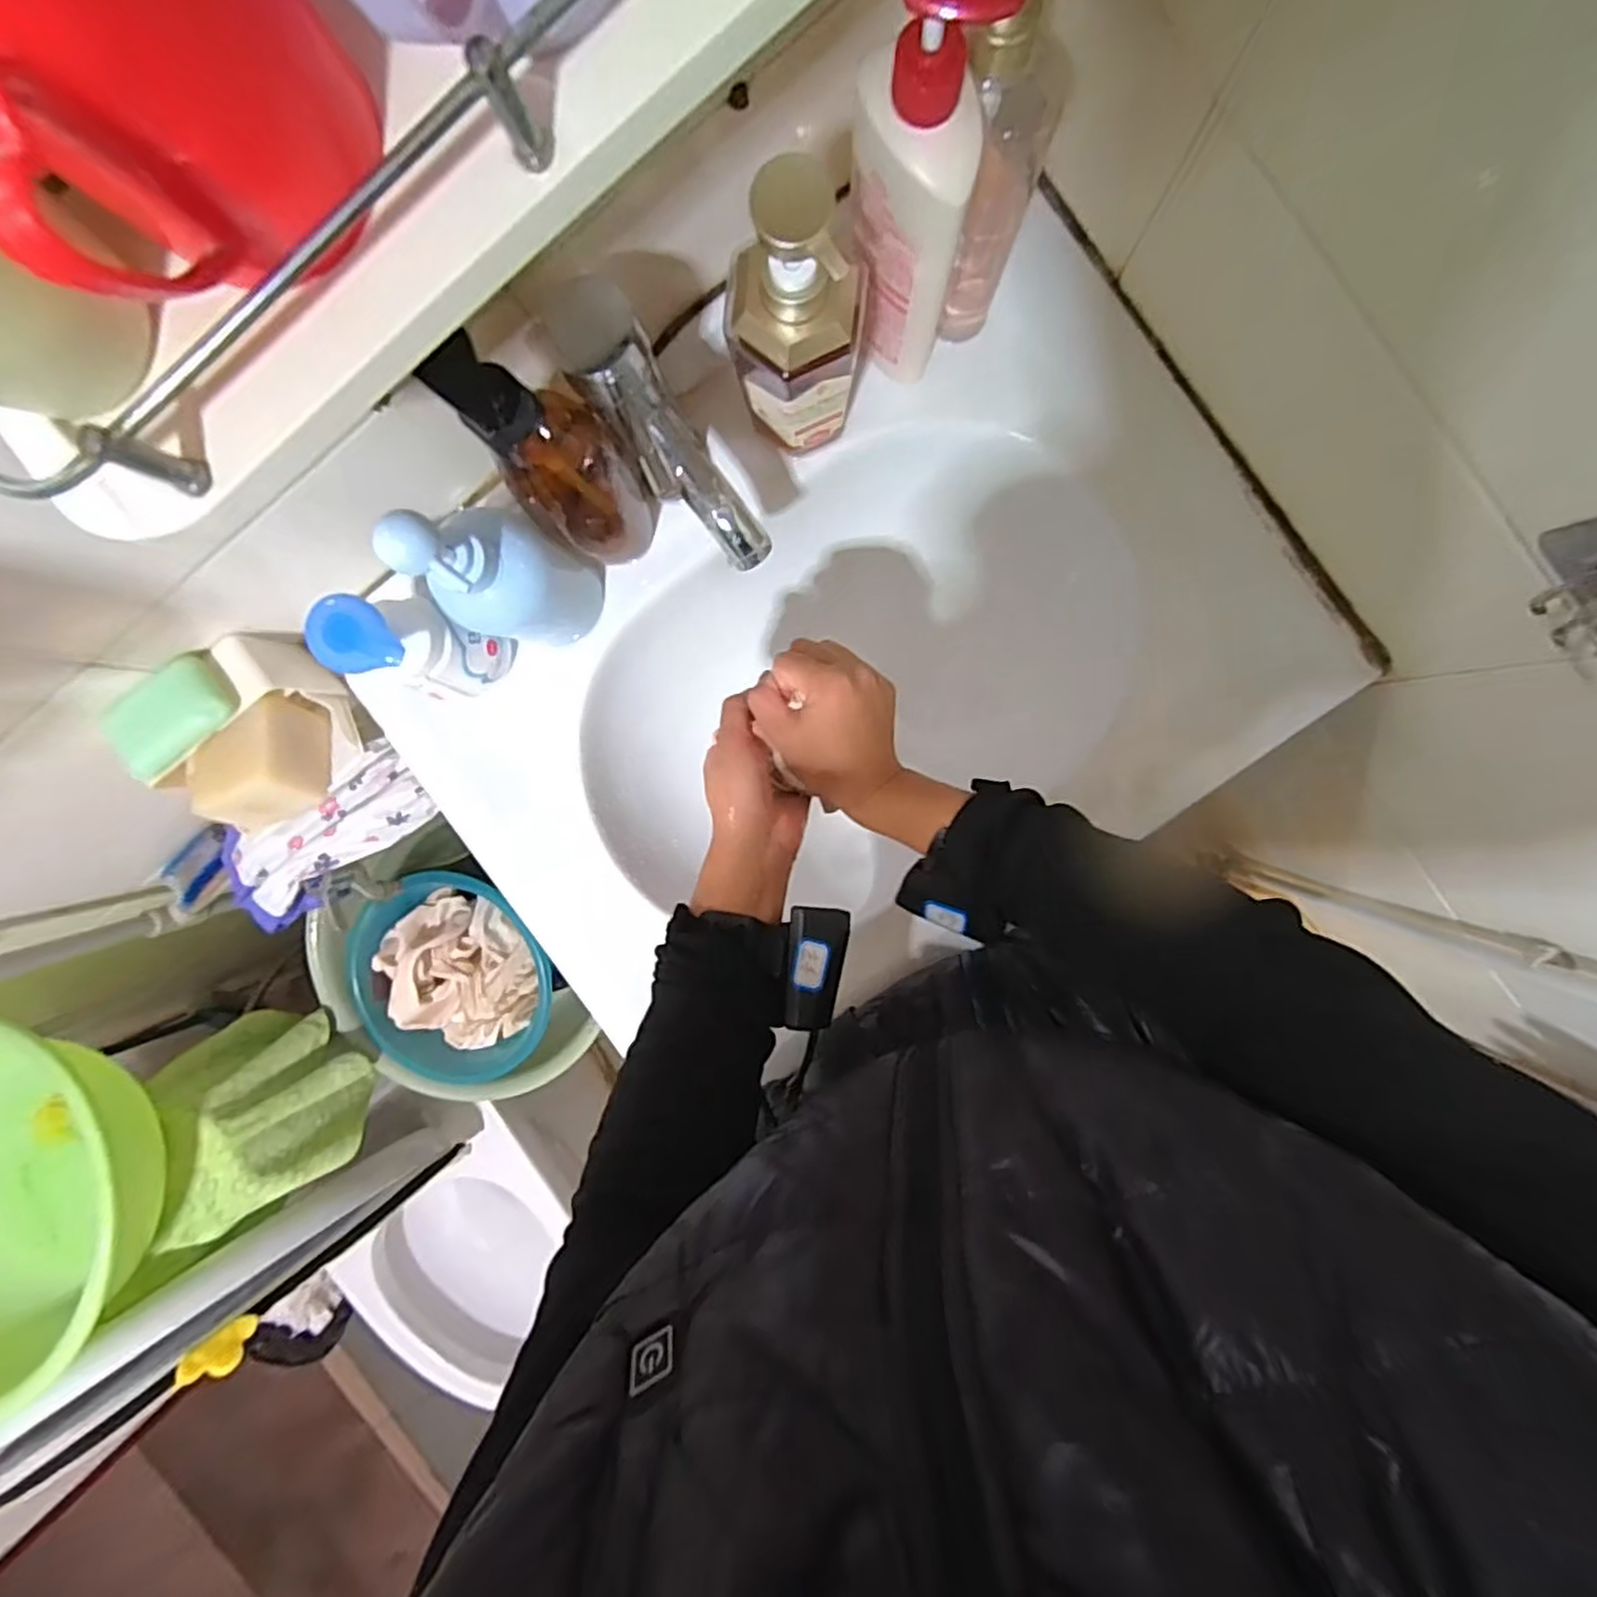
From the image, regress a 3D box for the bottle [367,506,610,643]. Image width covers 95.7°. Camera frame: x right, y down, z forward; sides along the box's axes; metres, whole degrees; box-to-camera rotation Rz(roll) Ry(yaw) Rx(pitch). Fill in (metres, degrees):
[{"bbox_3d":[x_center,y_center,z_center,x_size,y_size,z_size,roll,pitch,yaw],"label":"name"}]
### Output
[{"bbox_3d":[-0.187,-0.140,0.453,0.060,0.202,0.076,24,96,3],"label":"bottle"}]

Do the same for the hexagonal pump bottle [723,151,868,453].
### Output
[{"bbox_3d":[-0.001,-0.261,0.417,0.078,0.216,0.054,1,95,5],"label":"hexagonal pump bottle"}]

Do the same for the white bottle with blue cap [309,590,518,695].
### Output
[{"bbox_3d":[-0.252,-0.099,0.474,0.057,0.133,0.060,12,95,4],"label":"white bottle with blue cap"}]

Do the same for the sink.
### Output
[{"bbox_3d":[0.049,-0.082,0.593,0.594,0.149,0.403,-37,91,7],"label":"sink"}]

